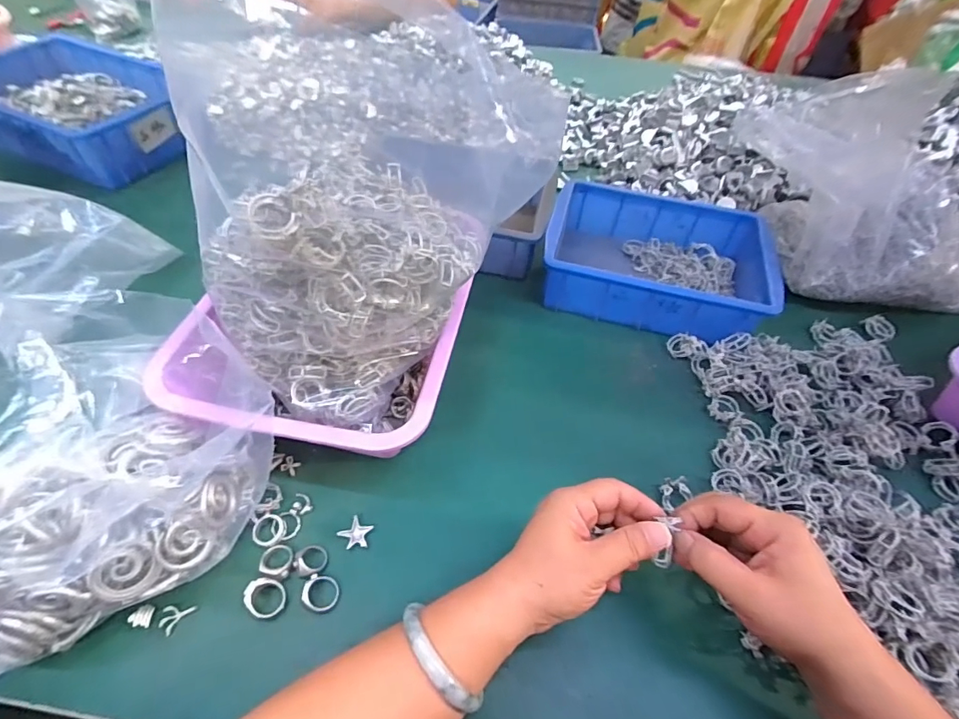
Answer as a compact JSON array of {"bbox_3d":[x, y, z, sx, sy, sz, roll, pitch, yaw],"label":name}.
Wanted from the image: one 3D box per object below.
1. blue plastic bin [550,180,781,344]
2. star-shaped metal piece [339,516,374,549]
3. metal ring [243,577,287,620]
[{"bbox_3d":[0.201,-0.115,0.549,0.242,0.064,0.172,13,52,5],"label":"blue plastic bin"},{"bbox_3d":[-0.097,0.136,0.369,0.023,0.004,0.023,24,54,14],"label":"star-shaped metal piece"},{"bbox_3d":[-0.149,0.166,0.330,0.027,0.012,0.023,29,55,17],"label":"metal ring"}]

